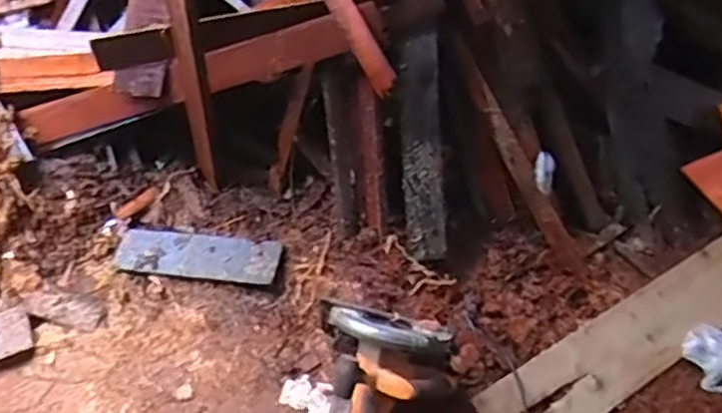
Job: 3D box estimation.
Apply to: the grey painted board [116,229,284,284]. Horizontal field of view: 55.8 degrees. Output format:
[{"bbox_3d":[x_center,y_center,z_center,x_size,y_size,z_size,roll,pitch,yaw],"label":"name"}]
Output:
[{"bbox_3d":[-0.418,0.125,1.769,0.436,0.025,0.130,5,52,14],"label":"grey painted board"}]

